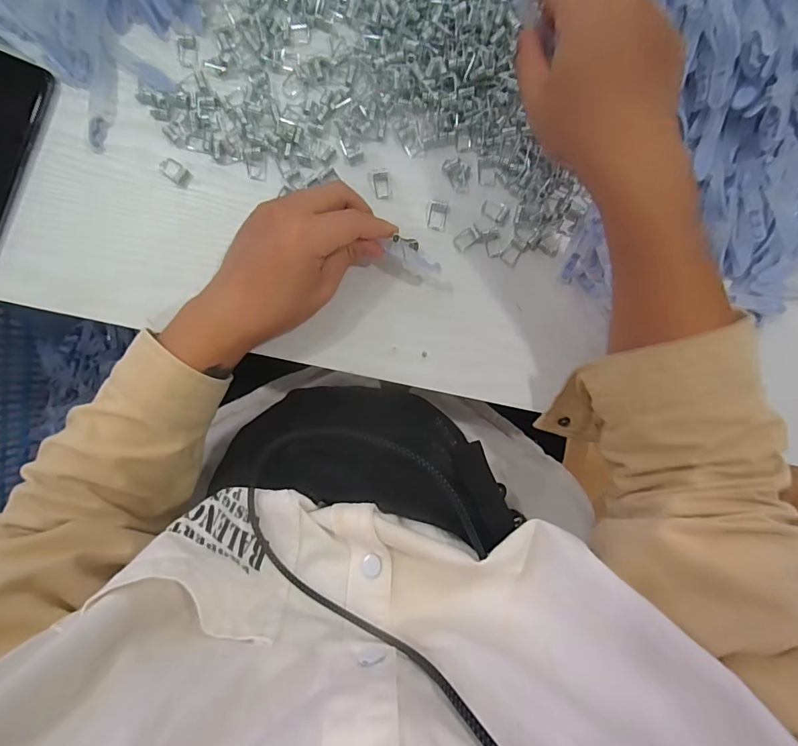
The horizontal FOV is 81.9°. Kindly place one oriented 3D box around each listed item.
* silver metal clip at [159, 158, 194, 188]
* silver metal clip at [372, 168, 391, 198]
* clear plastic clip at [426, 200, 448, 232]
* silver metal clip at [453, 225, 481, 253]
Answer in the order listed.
[{"bbox_3d":[-0.179,-0.161,0.369,0.027,0.004,0.014,37,89,-4],"label":"silver metal clip"},{"bbox_3d":[-0.014,-0.159,0.385,0.014,0.004,0.025,-6,92,-3],"label":"silver metal clip"},{"bbox_3d":[0.032,-0.132,0.387,0.015,0.004,0.024,9,91,-4],"label":"clear plastic clip"},{"bbox_3d":[0.058,-0.114,0.389,0.024,0.004,0.014,-40,93,-2],"label":"silver metal clip"}]

